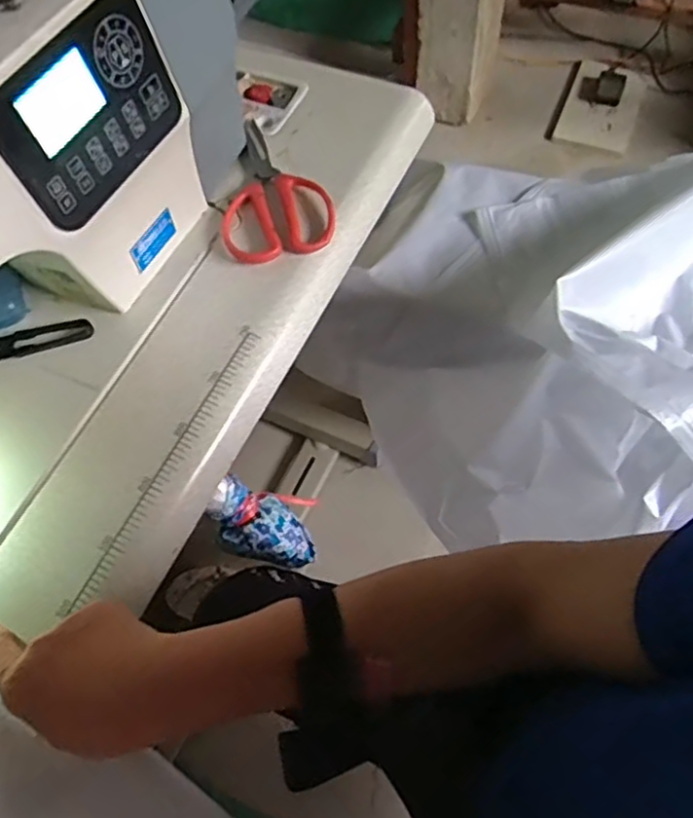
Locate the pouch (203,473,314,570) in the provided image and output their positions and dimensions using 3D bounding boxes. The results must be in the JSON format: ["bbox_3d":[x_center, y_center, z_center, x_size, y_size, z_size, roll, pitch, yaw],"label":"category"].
[{"bbox_3d":[-0.092,0.127,0.728,0.134,0.055,0.068,25,53,-19],"label":"pouch"}]

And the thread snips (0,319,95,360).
[{"bbox_3d":[-0.267,-0.059,0.559,0.101,0.009,0.022,-10,63,-2],"label":"thread snips"}]

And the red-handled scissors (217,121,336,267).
[{"bbox_3d":[-0.077,-0.215,0.627,0.102,0.012,0.176,-15,63,-5],"label":"red-handled scissors"}]

